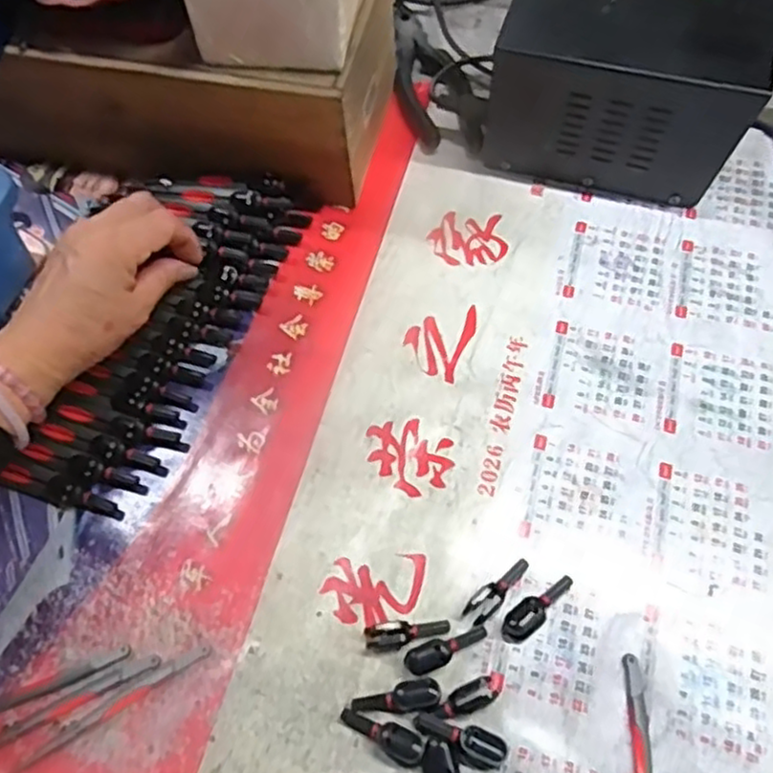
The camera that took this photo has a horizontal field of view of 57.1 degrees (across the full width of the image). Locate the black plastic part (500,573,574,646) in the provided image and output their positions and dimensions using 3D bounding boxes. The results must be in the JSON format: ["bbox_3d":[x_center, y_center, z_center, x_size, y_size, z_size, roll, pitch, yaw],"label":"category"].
[{"bbox_3d":[0.077,0.113,0.366,0.045,0.010,0.015,-38,66,-18],"label":"black plastic part"}]

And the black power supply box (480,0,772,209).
[{"bbox_3d":[0.154,-0.198,0.470,0.160,0.107,0.080,15,62,10],"label":"black power supply box"}]

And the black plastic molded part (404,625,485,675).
[{"bbox_3d":[0.030,0.132,0.356,0.043,0.010,0.015,-18,61,-8],"label":"black plastic molded part"}]

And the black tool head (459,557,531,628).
[{"bbox_3d":[0.057,0.106,0.372,0.014,0.008,0.043,37,68,20],"label":"black tool head"}]

